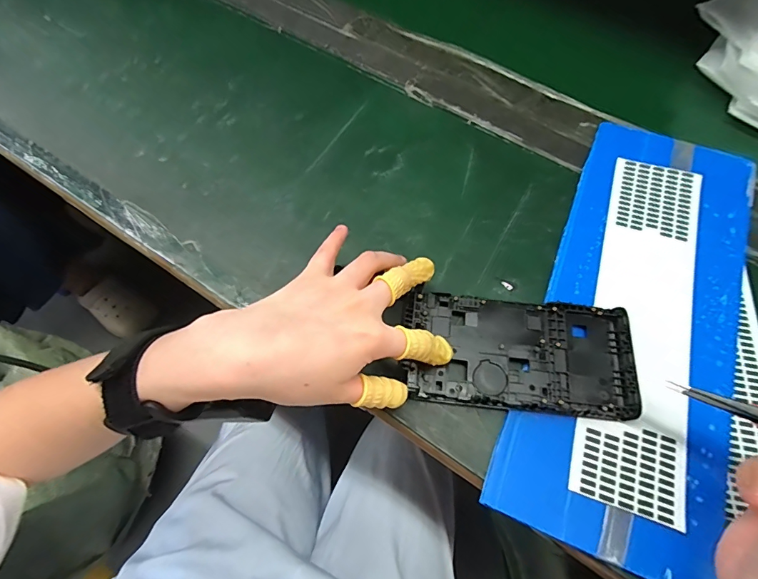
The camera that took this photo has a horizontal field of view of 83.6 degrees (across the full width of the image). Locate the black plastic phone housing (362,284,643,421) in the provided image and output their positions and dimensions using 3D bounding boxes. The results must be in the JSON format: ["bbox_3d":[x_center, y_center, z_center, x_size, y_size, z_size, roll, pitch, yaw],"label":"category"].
[{"bbox_3d":[0.087,0.040,0.285,0.158,0.016,0.074,8,64,1],"label":"black plastic phone housing"}]

